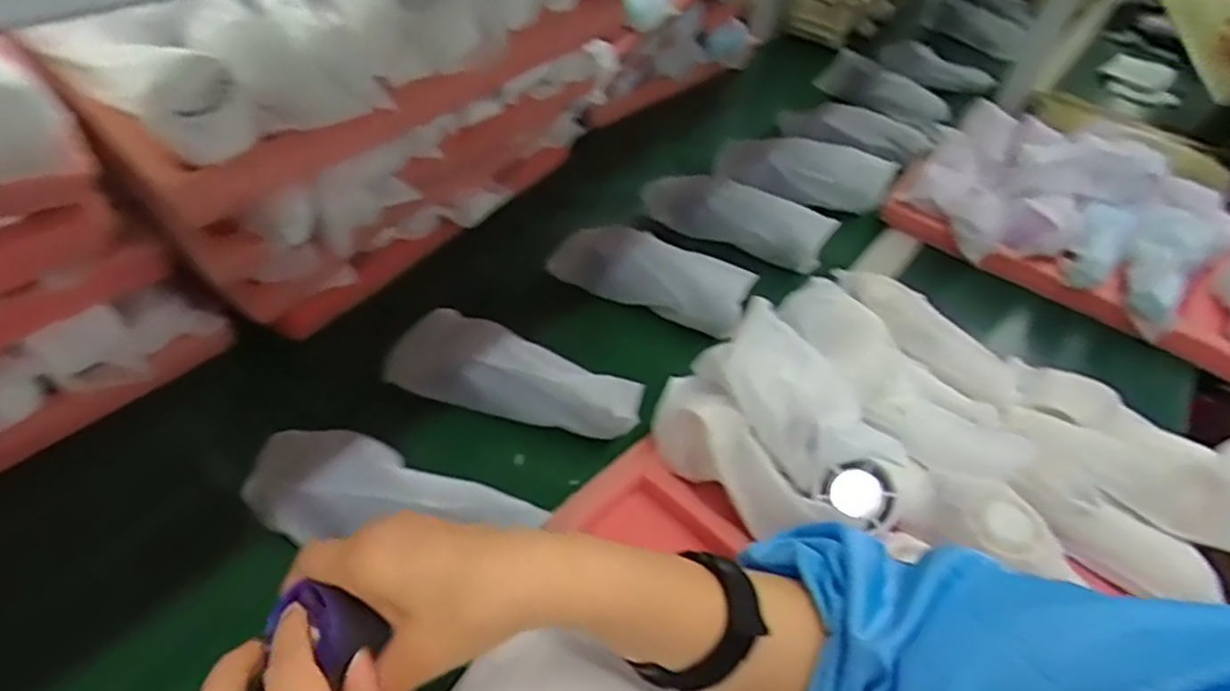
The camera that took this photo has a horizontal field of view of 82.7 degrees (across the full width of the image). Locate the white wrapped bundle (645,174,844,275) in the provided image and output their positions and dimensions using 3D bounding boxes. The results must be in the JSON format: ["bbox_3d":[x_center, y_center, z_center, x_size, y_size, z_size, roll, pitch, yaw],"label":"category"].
[{"bbox_3d":[0.132,-0.141,0.761,0.205,0.066,0.054,26,47,18],"label":"white wrapped bundle"}]

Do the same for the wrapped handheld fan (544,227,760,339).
[{"bbox_3d":[0.035,-0.066,0.668,0.195,0.052,0.052,20,45,12],"label":"wrapped handheld fan"}]

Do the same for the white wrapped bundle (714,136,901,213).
[{"bbox_3d":[0.227,-0.211,0.839,0.200,0.072,0.057,18,45,10],"label":"white wrapped bundle"}]

